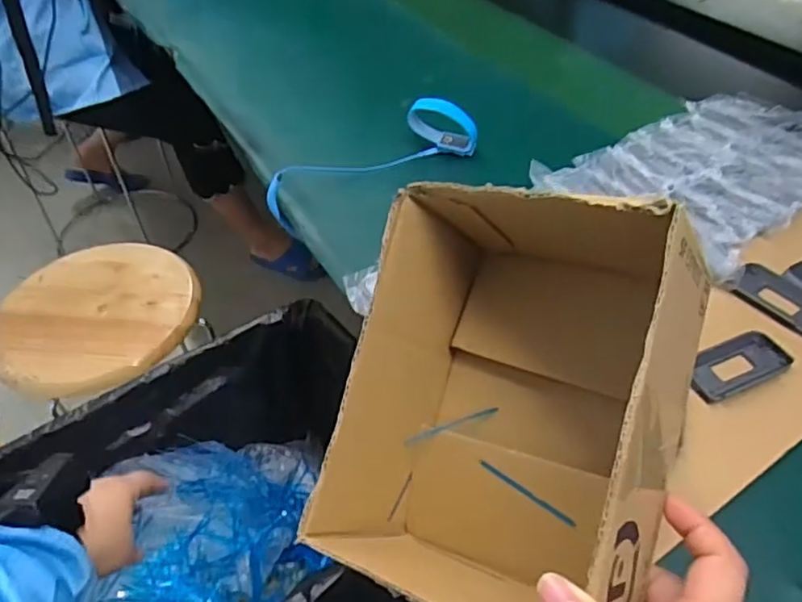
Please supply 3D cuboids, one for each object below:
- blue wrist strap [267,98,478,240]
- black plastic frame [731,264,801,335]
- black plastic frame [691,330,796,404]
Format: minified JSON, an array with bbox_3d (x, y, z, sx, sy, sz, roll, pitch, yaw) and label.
[{"bbox_3d":[-0.033,-0.149,0.669,0.232,0.082,0.056,-20,48,-17],"label":"blue wrist strap"},{"bbox_3d":[0.308,-0.002,0.507,0.046,0.009,0.073,-27,50,-22],"label":"black plastic frame"},{"bbox_3d":[0.246,0.047,0.464,0.085,0.010,0.038,-19,48,-16],"label":"black plastic frame"}]

